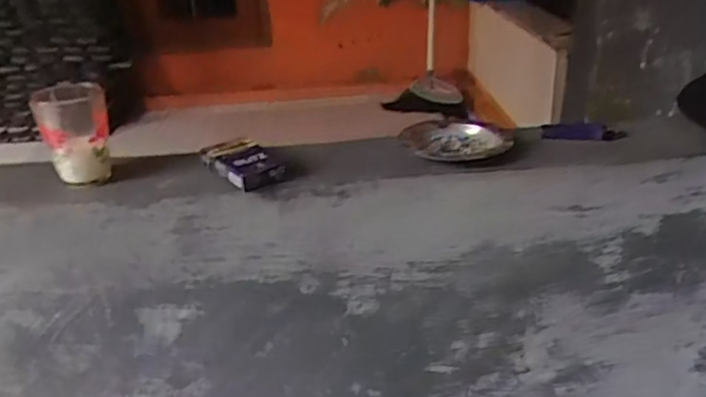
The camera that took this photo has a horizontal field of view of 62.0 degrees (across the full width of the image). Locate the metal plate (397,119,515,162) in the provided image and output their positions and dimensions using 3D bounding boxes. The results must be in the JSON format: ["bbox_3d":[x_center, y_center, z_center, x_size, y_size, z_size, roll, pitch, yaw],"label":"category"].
[{"bbox_3d":[0.112,-0.061,0.643,0.114,0.020,0.107,-2,28,1],"label":"metal plate"}]

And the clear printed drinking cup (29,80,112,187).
[{"bbox_3d":[-0.287,-0.068,0.614,0.066,0.093,0.070,-14,30,-20],"label":"clear printed drinking cup"}]

